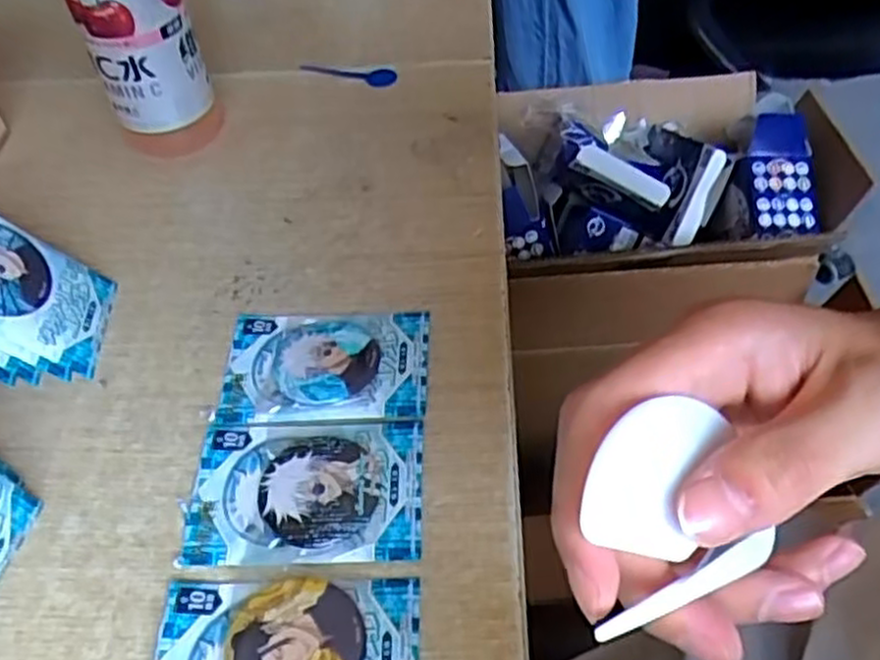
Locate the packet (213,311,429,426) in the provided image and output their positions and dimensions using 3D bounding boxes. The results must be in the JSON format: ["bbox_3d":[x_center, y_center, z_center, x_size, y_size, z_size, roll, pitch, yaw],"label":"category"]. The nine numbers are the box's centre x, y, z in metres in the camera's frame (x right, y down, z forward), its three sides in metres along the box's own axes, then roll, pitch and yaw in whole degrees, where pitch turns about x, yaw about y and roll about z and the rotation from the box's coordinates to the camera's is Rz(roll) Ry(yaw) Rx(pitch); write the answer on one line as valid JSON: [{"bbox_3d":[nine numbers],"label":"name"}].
[{"bbox_3d":[-0.060,0.015,0.394,0.104,0.009,0.073,-2,50,3],"label":"packet"}]

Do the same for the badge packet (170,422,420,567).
[{"bbox_3d":[-0.061,0.071,0.347,0.104,0.009,0.071,-2,50,3],"label":"badge packet"}]

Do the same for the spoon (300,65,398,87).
[{"bbox_3d":[-0.068,-0.190,0.563,0.072,0.009,0.016,19,54,19],"label":"spoon"}]

